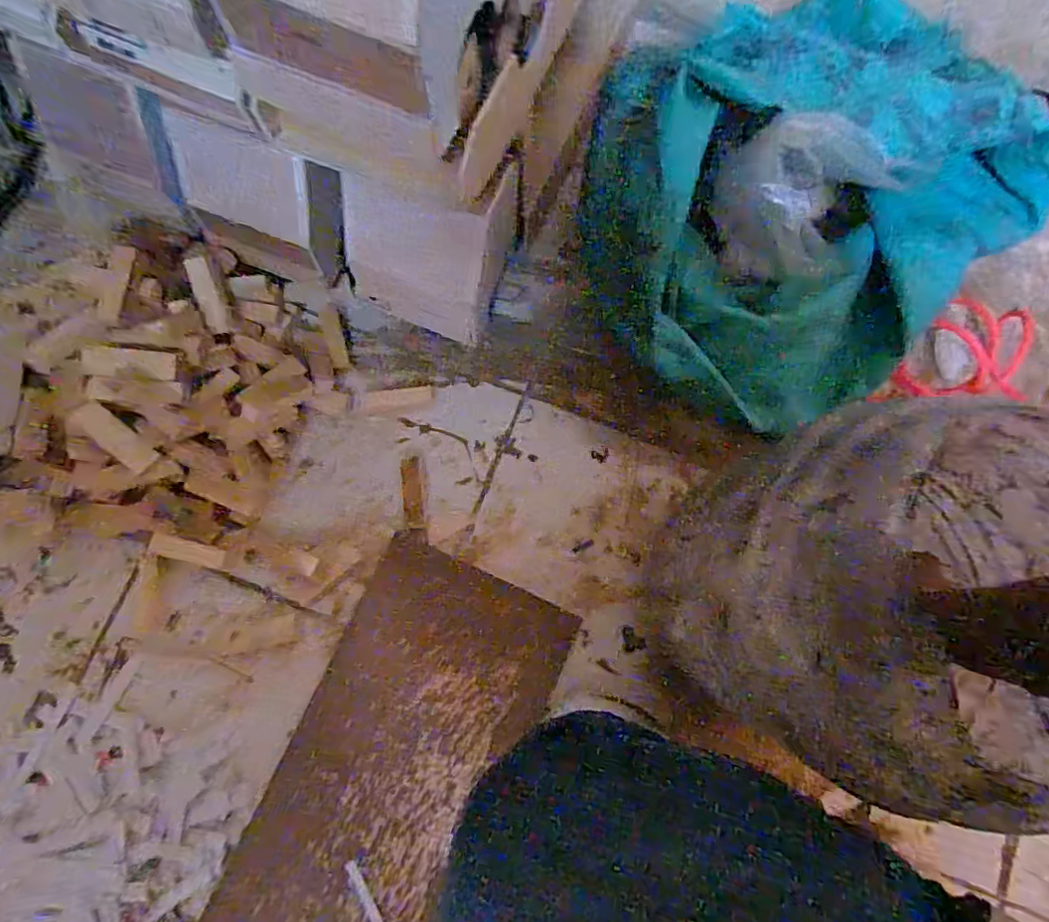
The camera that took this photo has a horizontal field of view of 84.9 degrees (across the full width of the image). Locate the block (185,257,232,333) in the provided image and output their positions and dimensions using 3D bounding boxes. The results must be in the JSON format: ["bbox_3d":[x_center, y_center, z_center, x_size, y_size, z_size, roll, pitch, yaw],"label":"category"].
[{"bbox_3d":[-0.315,-0.164,0.572,0.019,0.011,0.075,-16,103,-4],"label":"block"}]

